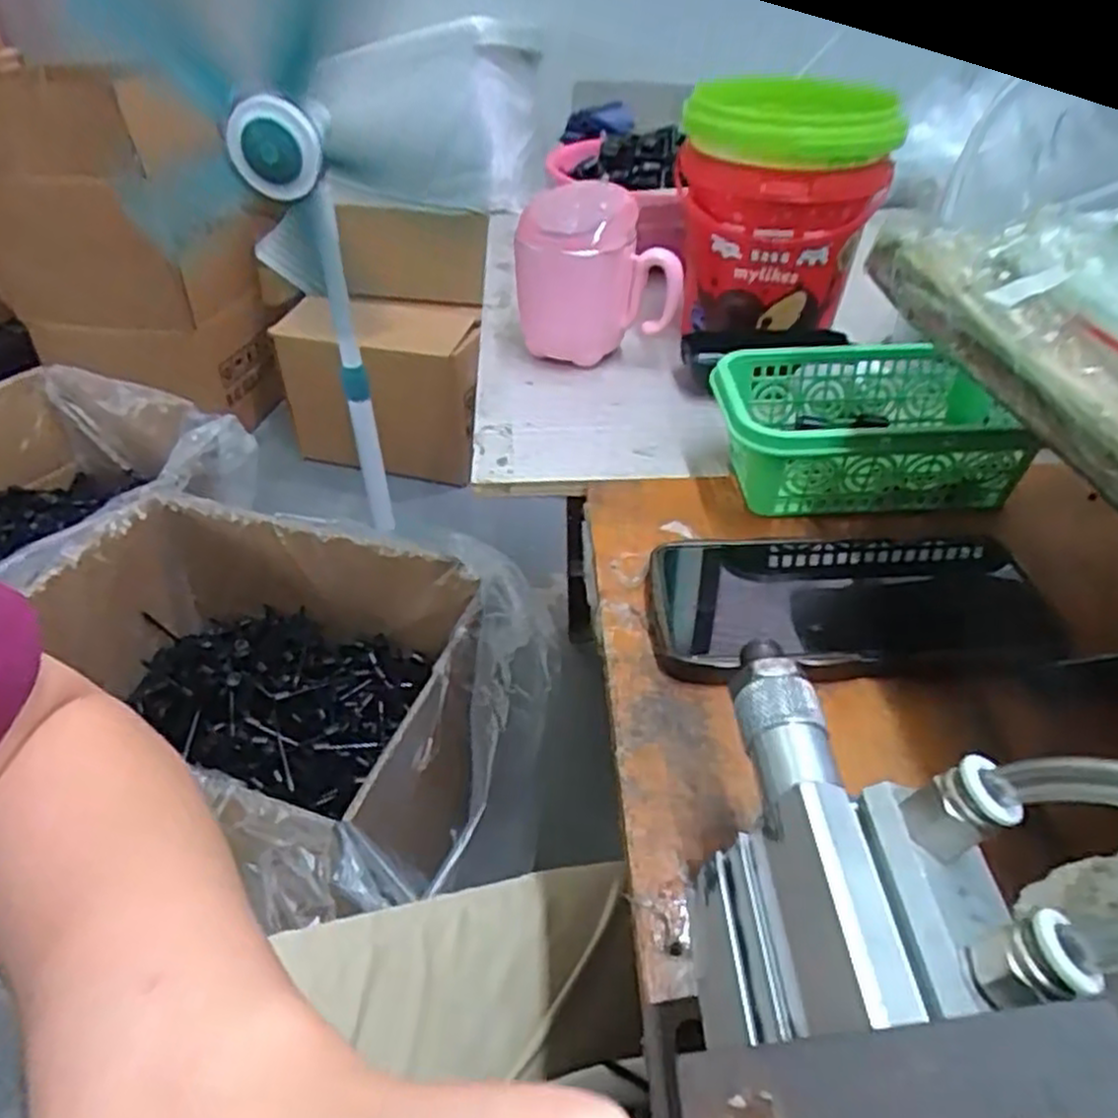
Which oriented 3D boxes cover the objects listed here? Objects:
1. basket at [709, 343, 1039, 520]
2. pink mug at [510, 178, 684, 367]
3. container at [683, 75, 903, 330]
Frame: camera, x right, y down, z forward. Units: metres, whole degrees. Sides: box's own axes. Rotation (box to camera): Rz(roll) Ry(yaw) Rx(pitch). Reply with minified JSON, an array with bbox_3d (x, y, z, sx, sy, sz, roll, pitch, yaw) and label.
[{"bbox_3d":[0.155,-0.064,0.411,0.143,0.059,0.099,3,40,3],"label":"basket"},{"bbox_3d":[0.025,-0.191,0.529,0.106,0.105,0.069,0,40,0],"label":"pink mug"},{"bbox_3d":[0.146,-0.227,0.531,0.129,0.157,0.125,6,40,8],"label":"container"}]

